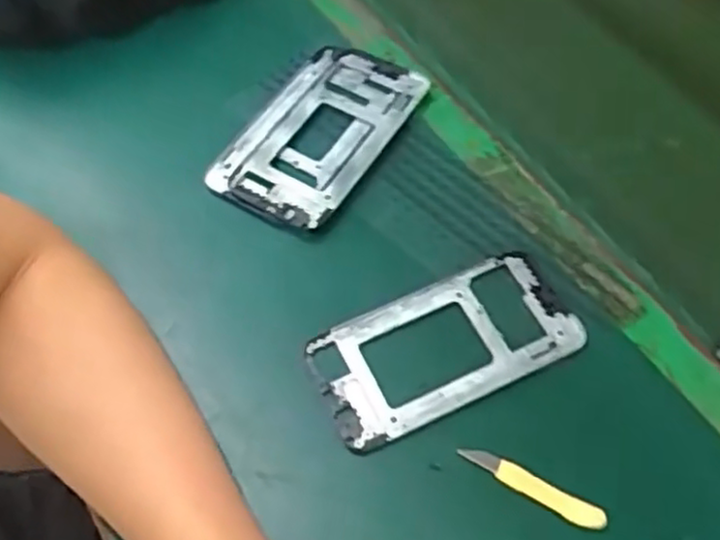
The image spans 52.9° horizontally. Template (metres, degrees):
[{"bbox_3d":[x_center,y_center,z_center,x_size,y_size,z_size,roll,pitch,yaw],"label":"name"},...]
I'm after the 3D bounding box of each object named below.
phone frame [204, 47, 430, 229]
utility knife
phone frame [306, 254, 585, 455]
[{"bbox_3d":[-0.029,-0.099,0.507,0.093,0.014,0.154,27,61,14],"label":"phone frame"},{"bbox_3d":[0.092,0.115,0.387,0.080,0.006,0.011,27,61,13],"label":"utility knife"},{"bbox_3d":[0.050,0.044,0.428,0.154,0.004,0.074,-22,62,-15],"label":"phone frame"}]

